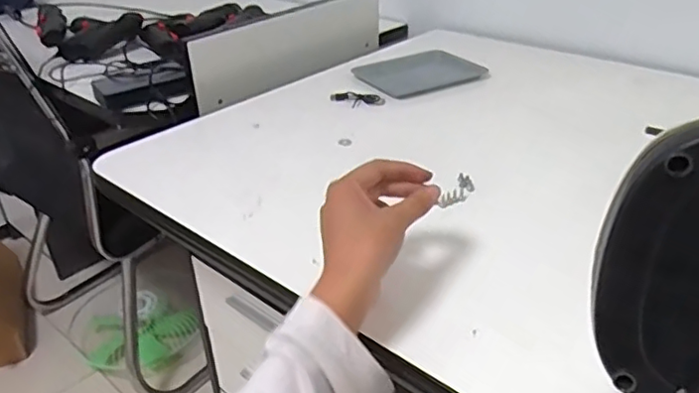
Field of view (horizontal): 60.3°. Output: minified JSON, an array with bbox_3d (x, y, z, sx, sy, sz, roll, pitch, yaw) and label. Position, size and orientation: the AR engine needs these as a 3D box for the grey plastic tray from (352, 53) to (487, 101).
[{"bbox_3d":[0.104,-0.183,0.899,0.162,0.017,0.120,-17,34,-23],"label":"grey plastic tray"}]

